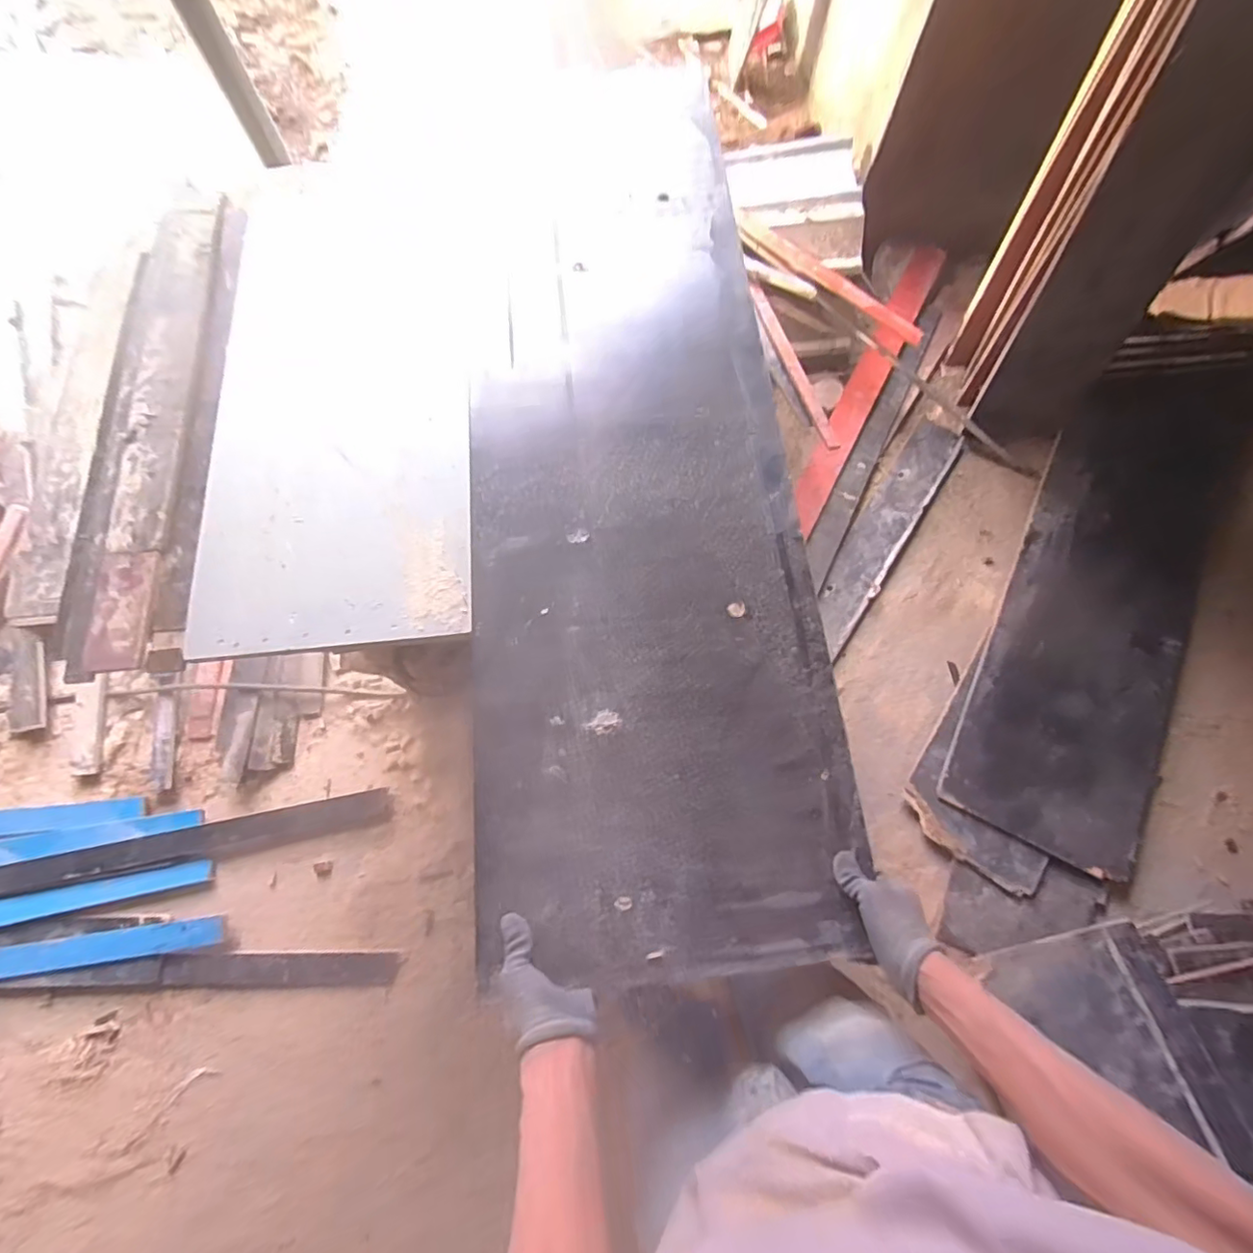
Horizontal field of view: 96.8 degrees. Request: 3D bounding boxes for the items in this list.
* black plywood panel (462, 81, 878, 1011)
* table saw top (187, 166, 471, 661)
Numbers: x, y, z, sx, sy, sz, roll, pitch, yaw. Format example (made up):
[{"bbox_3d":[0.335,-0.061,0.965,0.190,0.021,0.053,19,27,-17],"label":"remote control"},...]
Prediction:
[{"bbox_3d":[-0.004,-0.296,0.801,0.438,0.026,1.400,-6,73,-2],"label":"black plywood panel"},{"bbox_3d":[-0.410,-0.366,0.819,0.344,0.024,0.814,-5,74,-5],"label":"table saw top"}]

